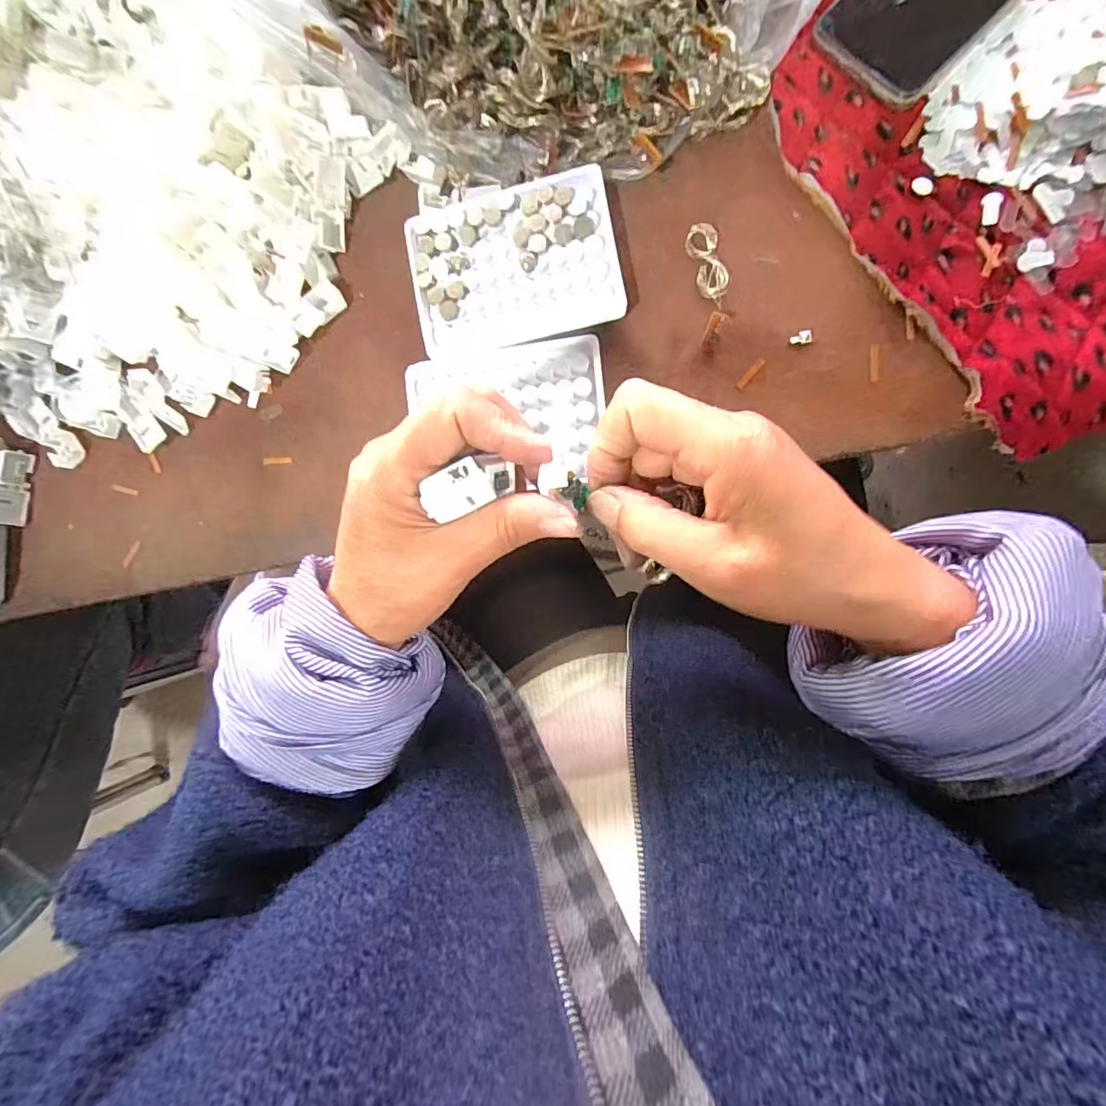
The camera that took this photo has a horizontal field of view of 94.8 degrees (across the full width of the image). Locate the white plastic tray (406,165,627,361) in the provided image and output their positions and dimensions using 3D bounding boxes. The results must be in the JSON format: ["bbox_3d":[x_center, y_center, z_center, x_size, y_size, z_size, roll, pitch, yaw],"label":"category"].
[{"bbox_3d":[-0.026,-0.185,0.325,0.131,0.011,0.094,-10,95,8],"label":"white plastic tray"}]

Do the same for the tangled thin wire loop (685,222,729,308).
[{"bbox_3d":[0.099,-0.183,0.322,0.019,0.008,0.052,-16,94,9],"label":"tangled thin wire loop"}]

